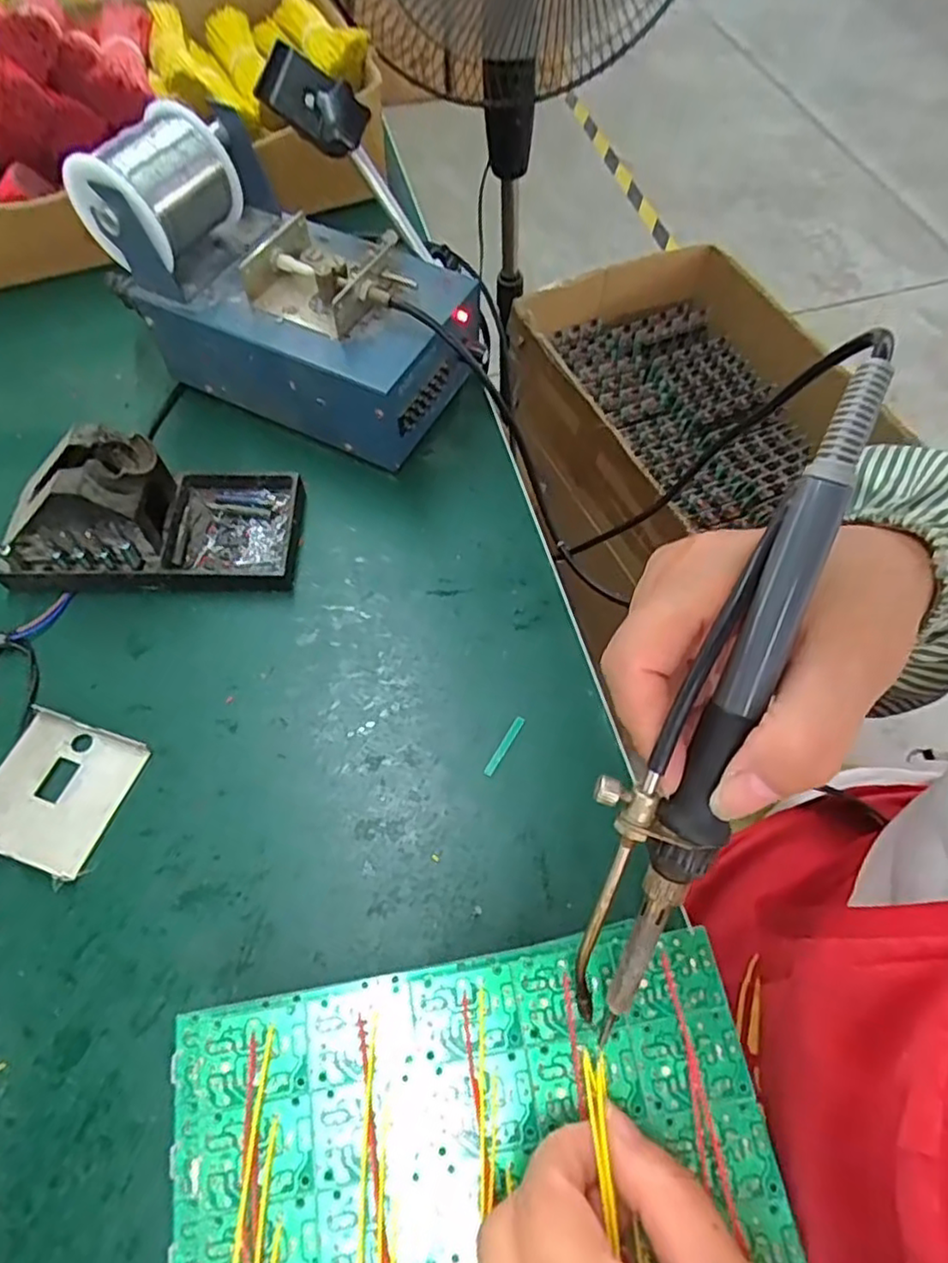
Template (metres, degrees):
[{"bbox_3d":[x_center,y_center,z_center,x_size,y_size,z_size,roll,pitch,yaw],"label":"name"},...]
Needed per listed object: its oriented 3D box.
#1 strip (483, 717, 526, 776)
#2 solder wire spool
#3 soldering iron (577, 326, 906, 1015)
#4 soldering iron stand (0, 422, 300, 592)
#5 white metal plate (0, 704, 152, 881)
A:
[{"bbox_3d":[0.016,0.058,0.346,0.005,0.004,0.035,29,65,14],"label":"strip"},{"bbox_3d":[-0.182,-0.253,0.398,0.074,0.066,0.074,28,65,14],"label":"solder wire spool"},{"bbox_3d":[0.065,0.026,0.197,0.032,0.033,0.212,21,107,10],"label":"soldering iron"},{"bbox_3d":[-0.182,-0.073,0.374,0.157,0.068,0.080,1,61,-1],"label":"soldering iron stand"},{"bbox_3d":[-0.206,0.077,0.331,0.063,0.009,0.068,17,62,8],"label":"white metal plate"}]

